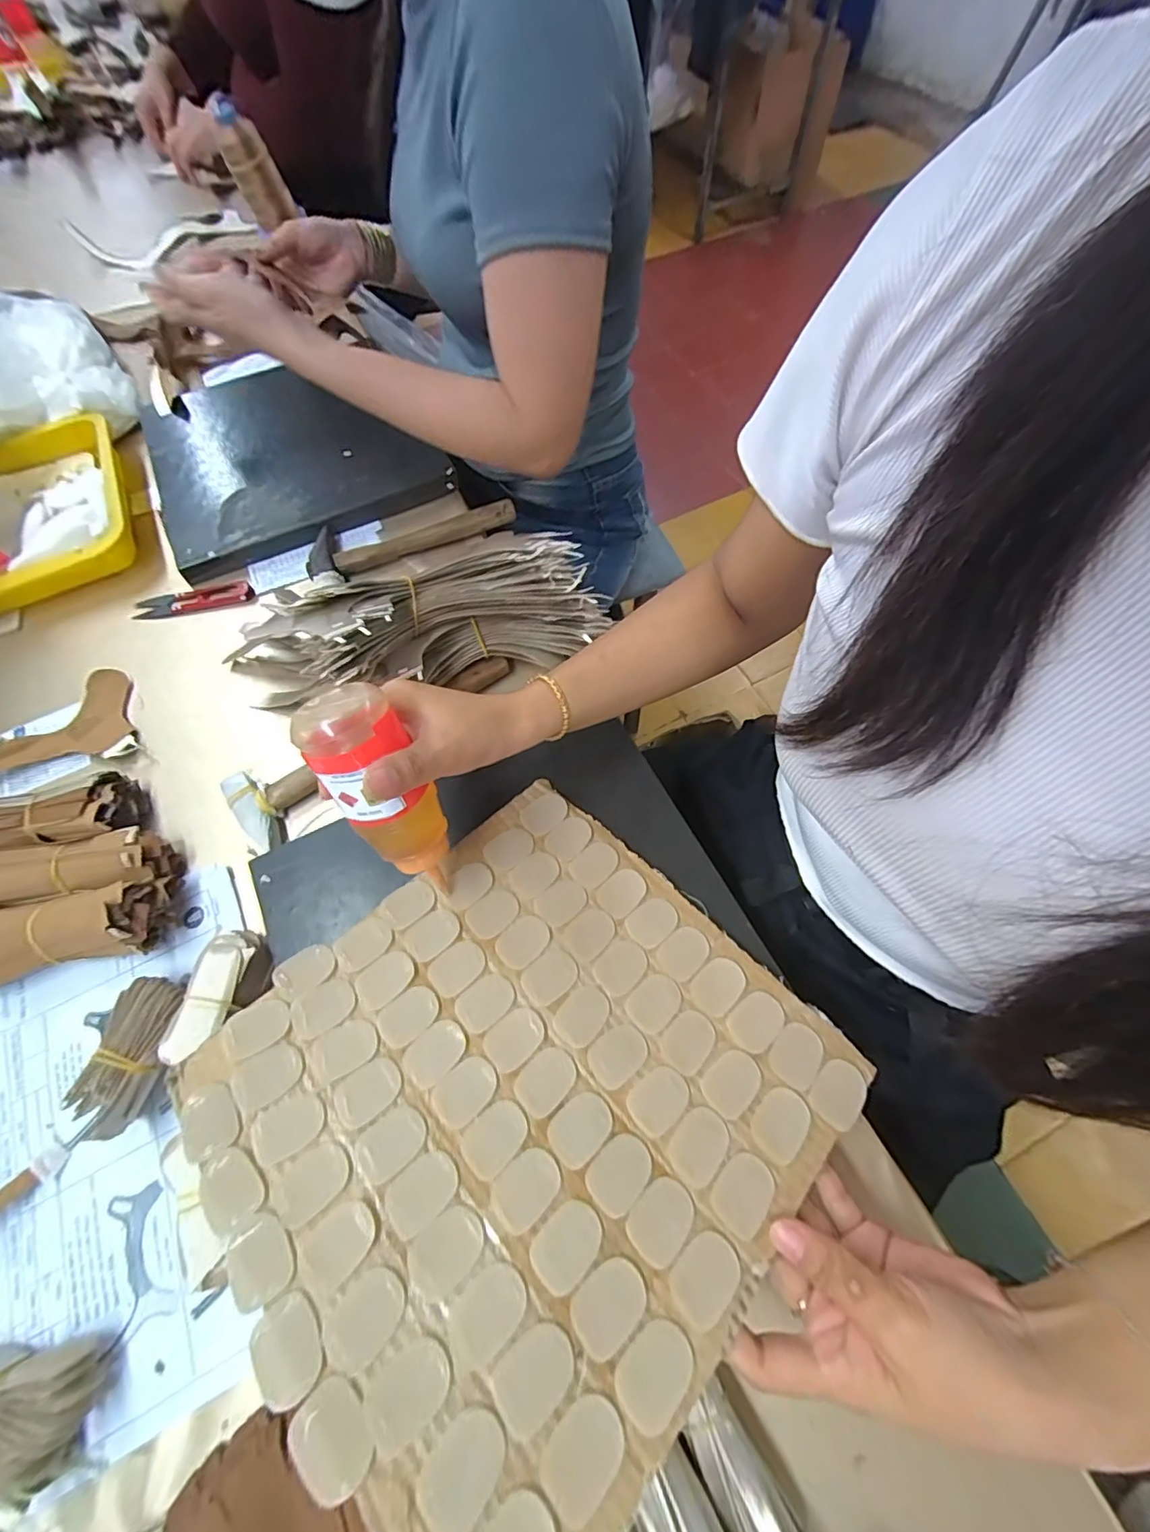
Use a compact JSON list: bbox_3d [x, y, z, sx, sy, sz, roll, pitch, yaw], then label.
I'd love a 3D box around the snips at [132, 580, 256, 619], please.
[{"bbox_3d":[-0.385,-0.167,0.538,0.117,0.010,0.032,-11,66,-4],"label":"snips"}]

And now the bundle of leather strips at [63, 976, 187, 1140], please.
[{"bbox_3d":[-0.283,0.185,0.347,0.046,0.044,0.083,12,66,6],"label":"bundle of leather strips"}]

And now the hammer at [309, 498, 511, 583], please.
[{"bbox_3d":[-0.177,-0.250,0.560,0.212,0.022,0.084,-27,68,-11],"label":"hammer"}]

